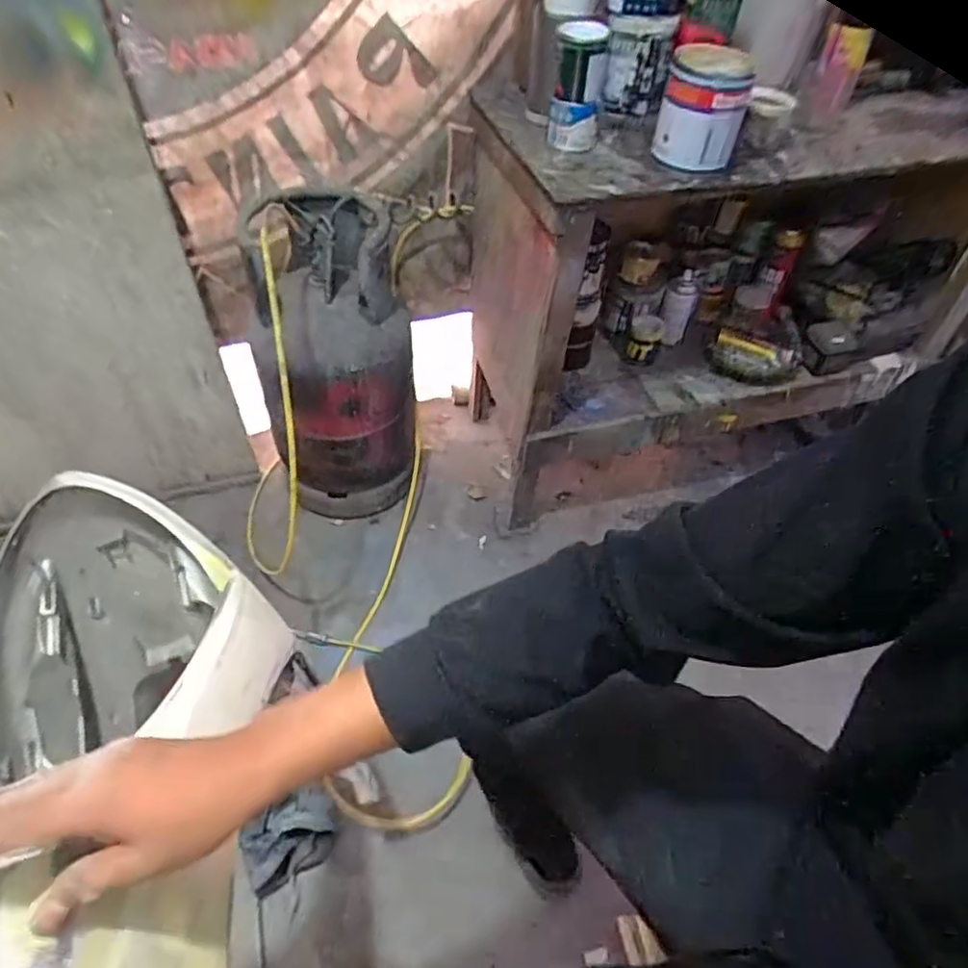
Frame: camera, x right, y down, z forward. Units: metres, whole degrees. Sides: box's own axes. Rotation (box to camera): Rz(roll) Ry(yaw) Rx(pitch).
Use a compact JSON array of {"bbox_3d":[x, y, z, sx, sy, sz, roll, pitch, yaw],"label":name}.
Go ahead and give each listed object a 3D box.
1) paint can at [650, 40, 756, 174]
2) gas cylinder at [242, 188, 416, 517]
[{"bbox_3d":[0.305,-0.518,0.903,0.104,0.135,0.129,18,47,15],"label":"paint can"},{"bbox_3d":[-0.278,-0.204,1.253,0.274,0.609,0.232,-14,48,-16],"label":"gas cylinder"}]

